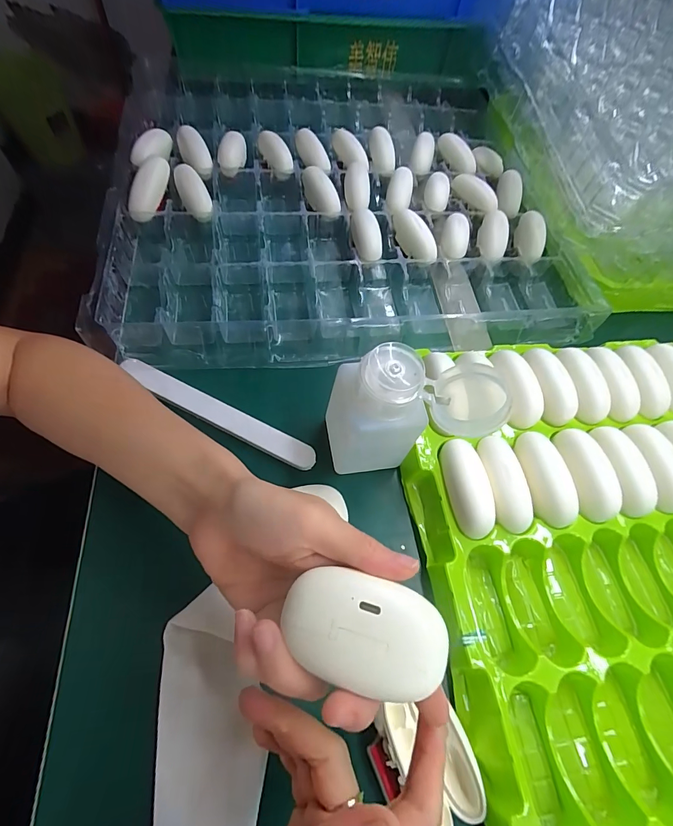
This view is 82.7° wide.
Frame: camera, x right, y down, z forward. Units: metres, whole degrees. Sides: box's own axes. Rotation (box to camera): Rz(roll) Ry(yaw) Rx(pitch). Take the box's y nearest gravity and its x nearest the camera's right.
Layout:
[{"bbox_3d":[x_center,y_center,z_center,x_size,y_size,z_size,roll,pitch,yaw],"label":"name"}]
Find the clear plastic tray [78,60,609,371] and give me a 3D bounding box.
[{"bbox_3d":[0.006,-0.250,0.421,0.459,0.054,0.450,-4,63,-8],"label":"clear plastic tray"}]

